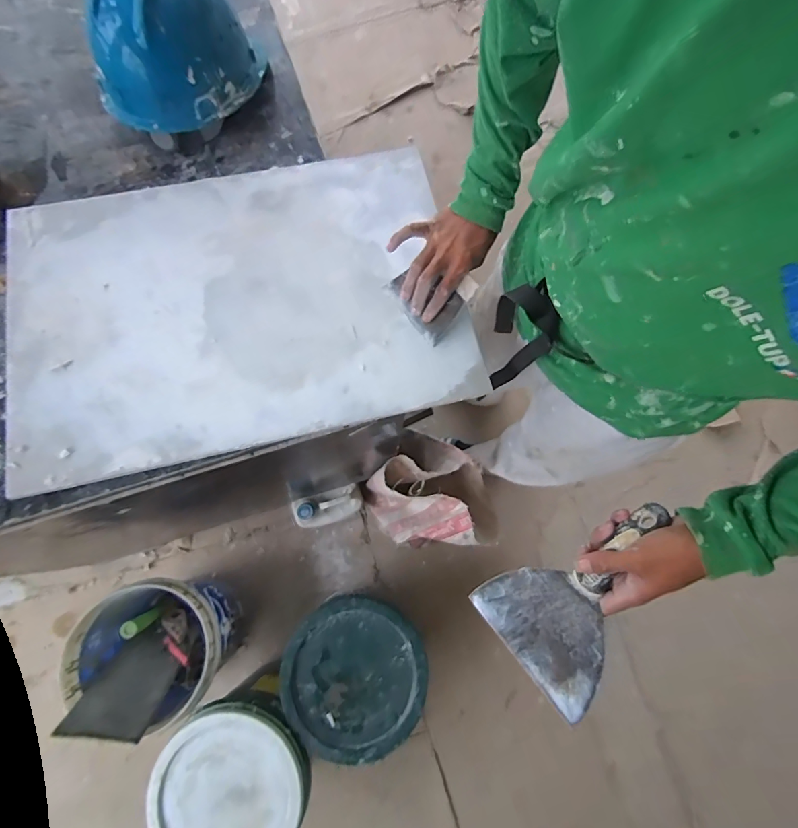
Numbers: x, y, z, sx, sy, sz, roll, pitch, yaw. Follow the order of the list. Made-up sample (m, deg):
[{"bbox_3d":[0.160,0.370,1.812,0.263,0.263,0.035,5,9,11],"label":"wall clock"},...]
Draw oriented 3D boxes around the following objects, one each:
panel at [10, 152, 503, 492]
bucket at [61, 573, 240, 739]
[{"bbox_3d":[-0.216,-0.160,0.575,0.581,0.017,0.407,-13,76,-5],"label":"panel"},{"bbox_3d":[-0.550,0.546,1.026,0.298,0.304,0.279,1,74,-2],"label":"bucket"}]

